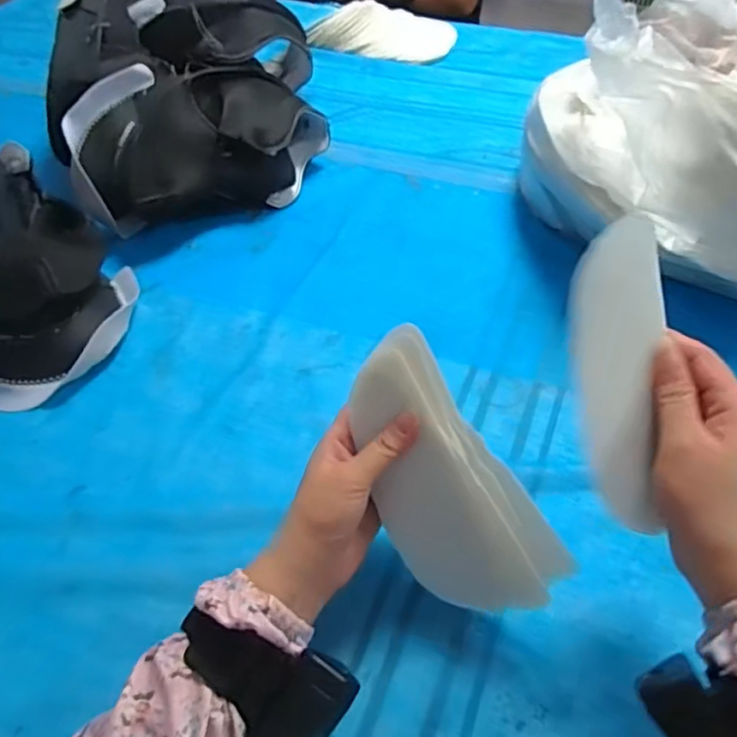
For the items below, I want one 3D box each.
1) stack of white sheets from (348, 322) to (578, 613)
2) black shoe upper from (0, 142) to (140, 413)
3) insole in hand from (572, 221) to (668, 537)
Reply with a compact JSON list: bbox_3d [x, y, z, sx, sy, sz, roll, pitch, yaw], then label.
[{"bbox_3d":[0.042,0.072,0.394,0.087,0.180,0.016,-34,3,19],"label":"stack of white sheets"},{"bbox_3d":[-0.347,-0.104,0.617,0.181,0.121,0.282,-30,53,-20],"label":"black shoe upper"},{"bbox_3d":[0.136,0.004,0.345,0.053,0.165,0.009,2,3,-10],"label":"insole in hand"}]

